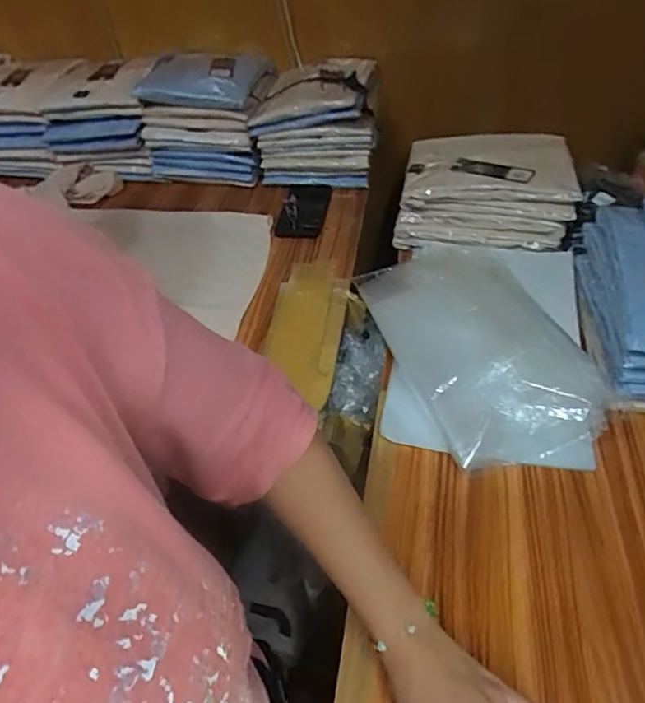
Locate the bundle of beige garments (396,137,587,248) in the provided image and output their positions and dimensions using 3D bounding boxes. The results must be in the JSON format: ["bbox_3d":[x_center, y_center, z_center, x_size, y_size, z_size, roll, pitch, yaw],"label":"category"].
[{"bbox_3d":[0.255,-0.268,0.864,0.262,0.098,0.219,2,45,7],"label":"bundle of beige garments"}]

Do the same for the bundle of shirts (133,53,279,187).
[{"bbox_3d":[-0.229,-0.495,1.086,0.233,0.191,0.247,1,45,7],"label":"bundle of shirts"}]

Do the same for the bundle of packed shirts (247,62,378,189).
[{"bbox_3d":[-0.009,-0.467,1.061,0.225,0.155,0.263,0,45,6],"label":"bundle of packed shirts"}]

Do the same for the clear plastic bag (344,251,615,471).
[{"bbox_3d":[0.182,-0.019,0.649,0.199,0.063,0.332,-23,52,1],"label":"clear plastic bag"}]

